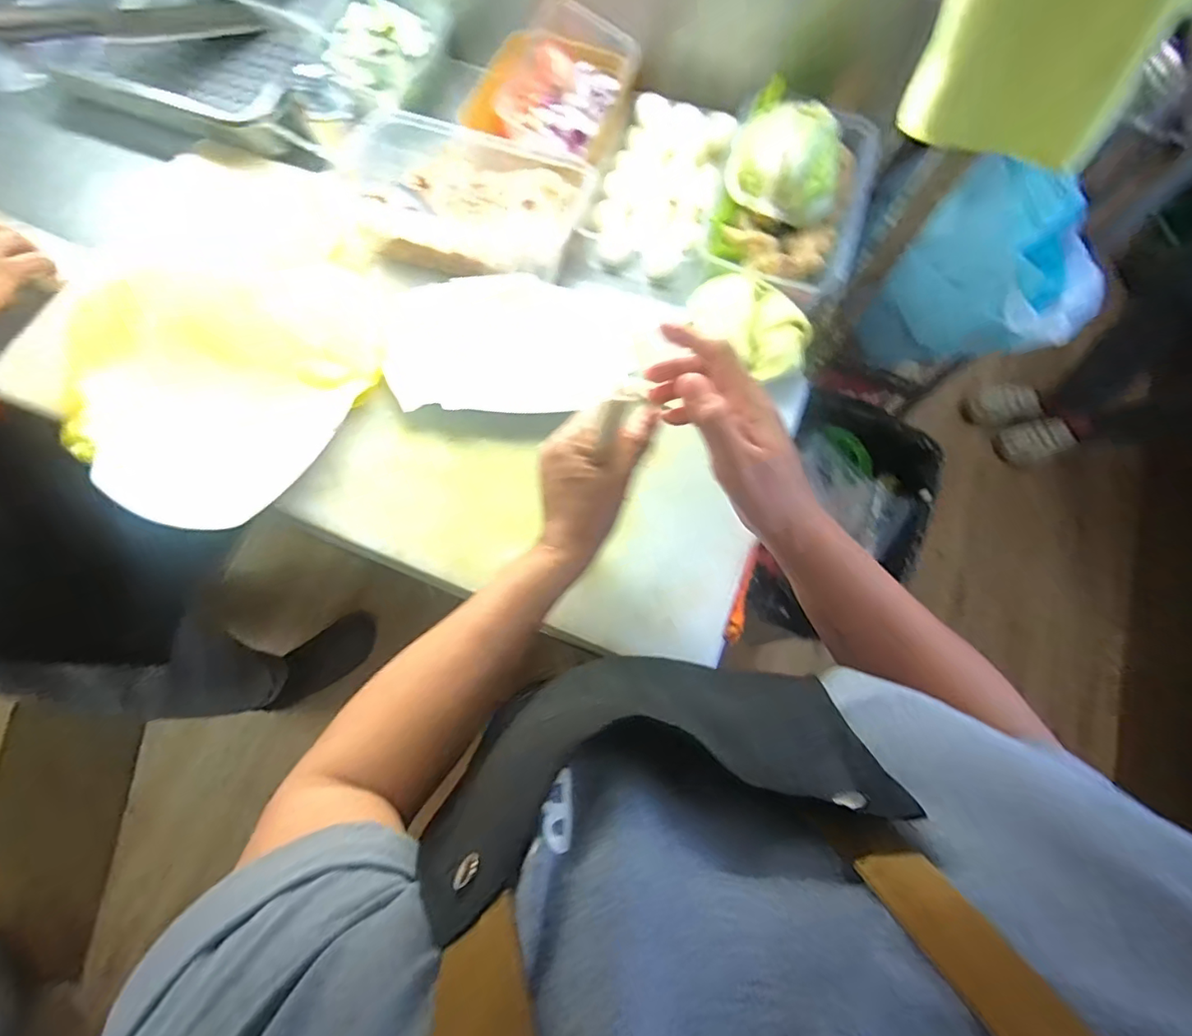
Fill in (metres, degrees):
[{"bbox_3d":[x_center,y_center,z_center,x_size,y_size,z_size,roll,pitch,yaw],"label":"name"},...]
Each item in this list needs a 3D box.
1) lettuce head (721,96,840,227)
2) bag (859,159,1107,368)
[{"bbox_3d":[0.200,-0.376,0.565,0.088,0.085,0.104,-18,73,-8],"label":"lettuce head"},{"bbox_3d":[0.510,-0.287,0.748,0.110,0.330,0.219,-33,75,-12],"label":"bag"}]

